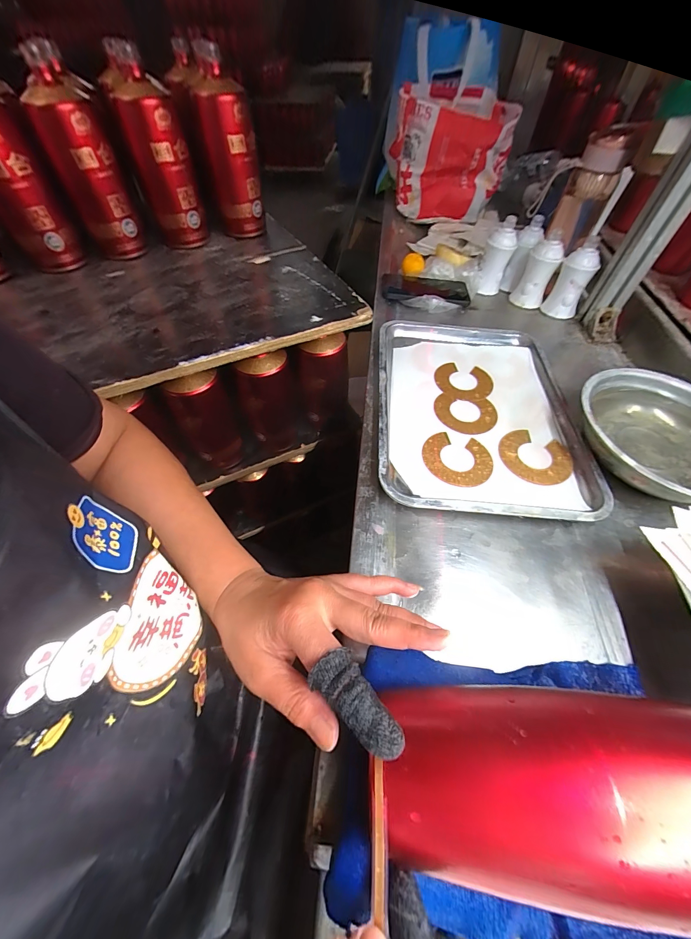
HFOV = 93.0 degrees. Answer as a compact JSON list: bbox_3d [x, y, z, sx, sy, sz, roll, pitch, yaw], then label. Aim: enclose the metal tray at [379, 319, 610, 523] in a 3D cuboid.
[{"bbox_3d":[0.173,-0.090,0.441,0.254,0.023,0.338,4,55,2],"label":"metal tray"}]

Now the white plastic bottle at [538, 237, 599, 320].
[{"bbox_3d":[0.402,-0.331,0.582,0.057,0.115,0.046,27,59,17],"label":"white plastic bottle"}]

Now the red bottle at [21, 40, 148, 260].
[{"bbox_3d":[-0.363,-0.425,0.464,0.082,0.194,0.090,-21,58,-15],"label":"red bottle"}]

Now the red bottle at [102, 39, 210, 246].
[{"bbox_3d":[-0.278,-0.467,0.496,0.082,0.193,0.089,-19,57,-14],"label":"red bottle"}]

